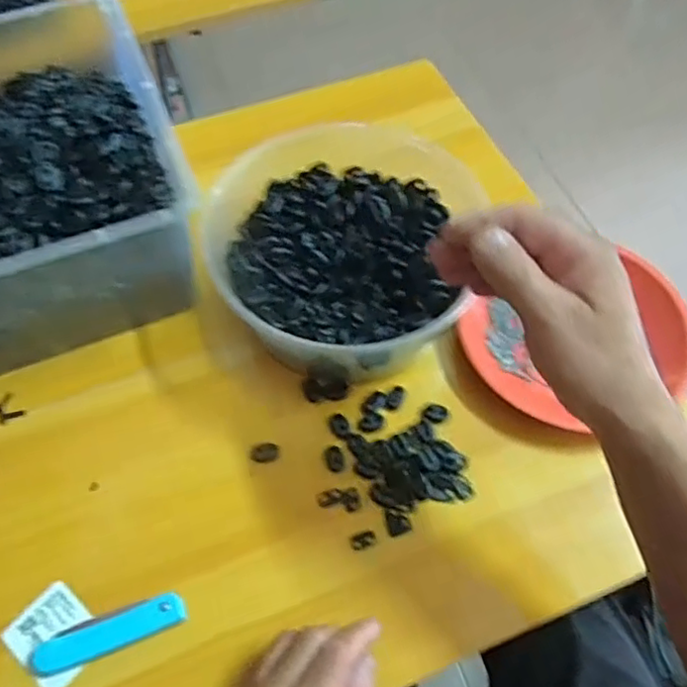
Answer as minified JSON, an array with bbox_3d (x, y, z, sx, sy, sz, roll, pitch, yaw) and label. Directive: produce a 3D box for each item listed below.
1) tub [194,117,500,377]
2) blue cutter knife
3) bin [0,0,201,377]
[{"bbox_3d":[-0.002,-0.084,0.528,0.213,0.105,0.202,0,59,0],"label":"tub"},{"bbox_3d":[-0.159,0.195,0.418,0.100,0.009,0.026,-17,60,-10],"label":"blue cutter knife"},{"bbox_3d":[-0.295,-0.129,0.530,0.294,0.139,0.305,-21,61,-12],"label":"bin"}]

